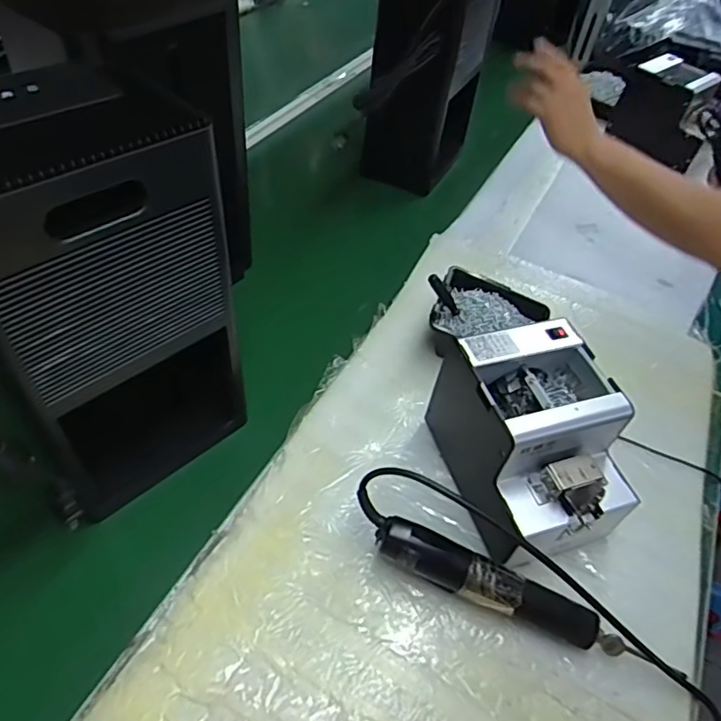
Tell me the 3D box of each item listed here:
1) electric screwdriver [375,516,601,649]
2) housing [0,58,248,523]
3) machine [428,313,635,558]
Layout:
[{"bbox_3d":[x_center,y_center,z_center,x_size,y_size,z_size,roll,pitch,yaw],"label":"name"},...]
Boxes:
[{"bbox_3d":[0.110,0.197,0.507,0.198,0.048,0.035,19,49,11],"label":"electric screwdriver"},{"bbox_3d":[-0.220,-0.039,0.493,0.187,0.353,0.120,-33,59,-30],"label":"housing"},{"bbox_3d":[0.168,0.078,0.555,0.129,0.144,0.168,-10,50,-14],"label":"machine"}]

